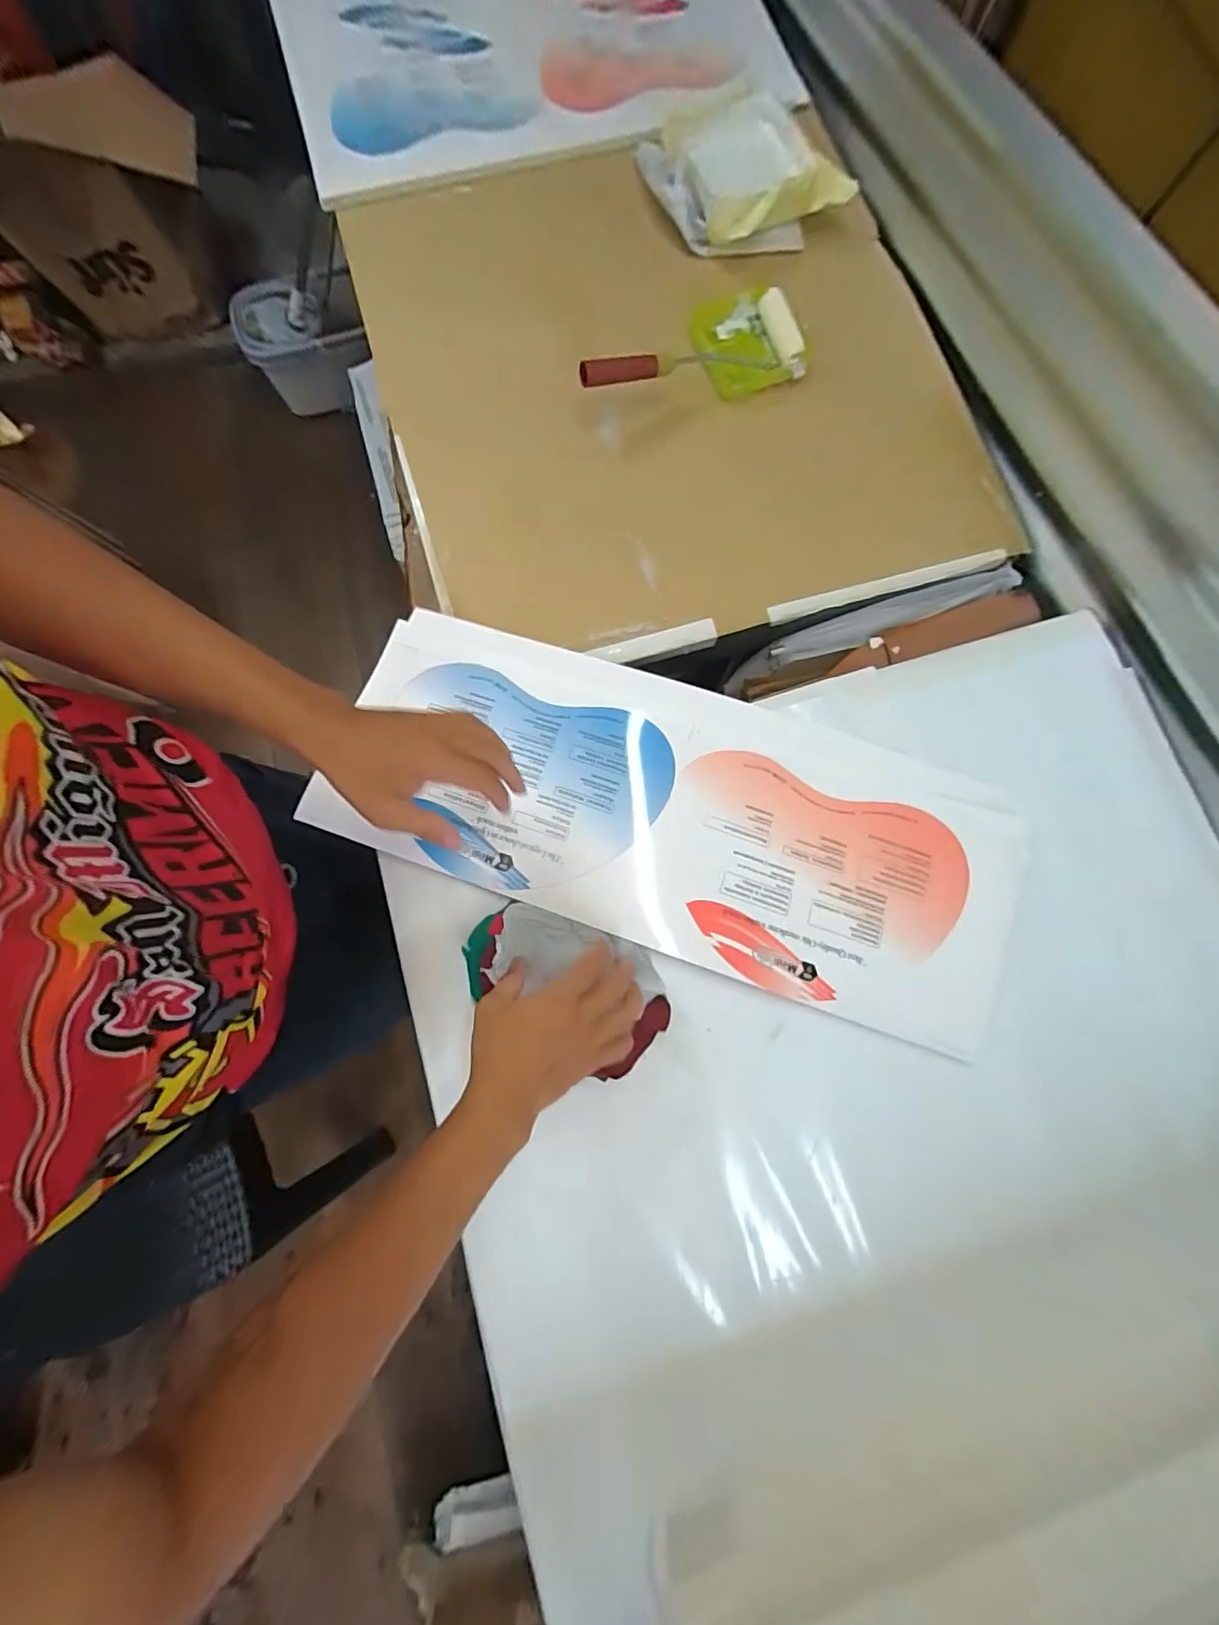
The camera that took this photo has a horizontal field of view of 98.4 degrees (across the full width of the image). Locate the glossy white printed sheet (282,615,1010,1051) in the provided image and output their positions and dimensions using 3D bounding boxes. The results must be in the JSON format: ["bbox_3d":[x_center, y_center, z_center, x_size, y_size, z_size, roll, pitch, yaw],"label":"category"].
[{"bbox_3d":[0.065,0.004,0.537,0.688,0.014,0.255,19,76,3],"label":"glossy white printed sheet"}]

